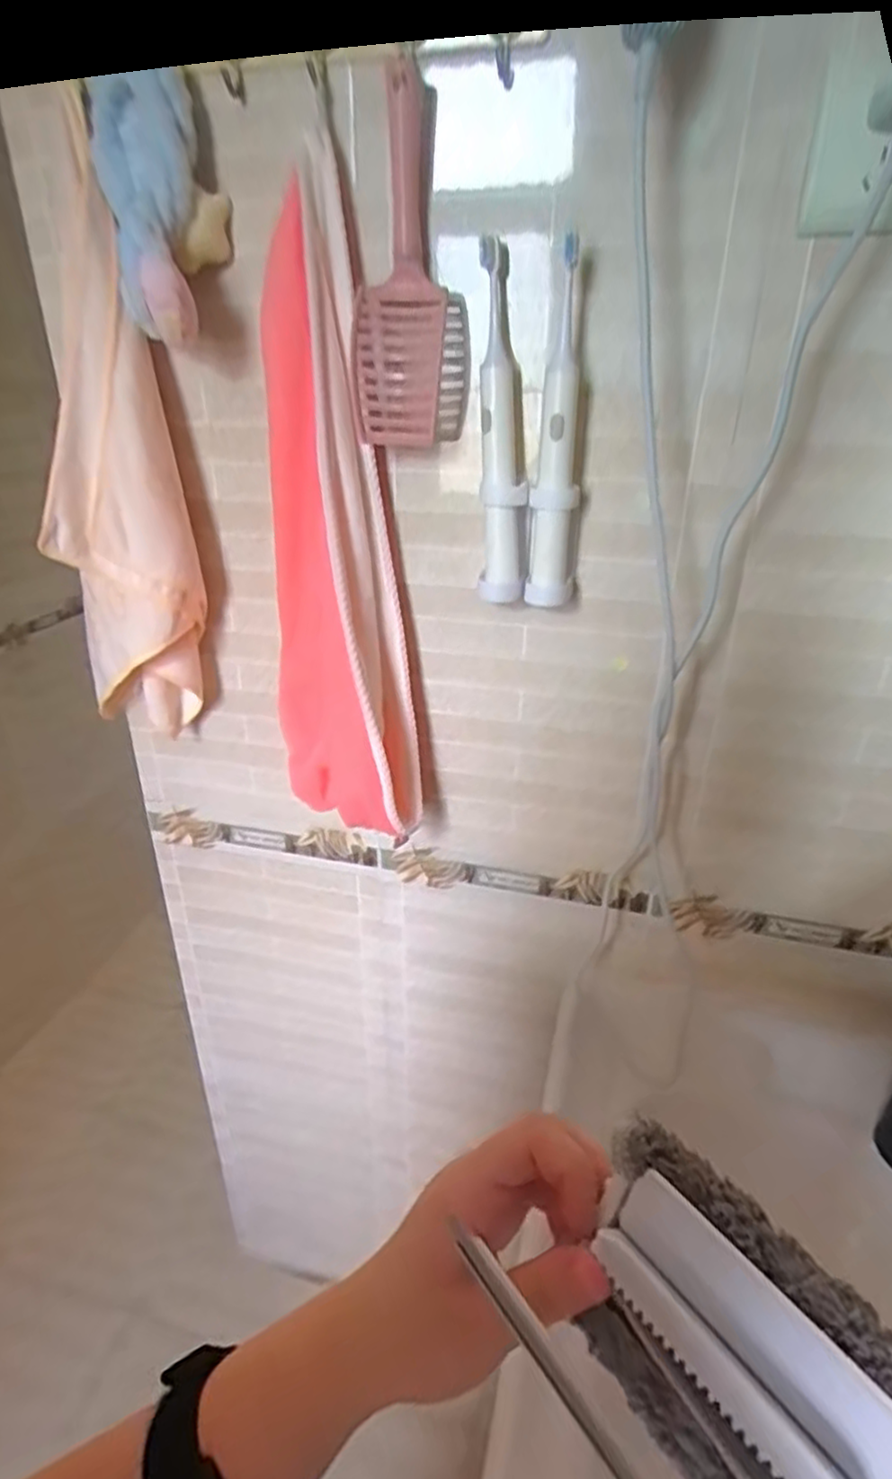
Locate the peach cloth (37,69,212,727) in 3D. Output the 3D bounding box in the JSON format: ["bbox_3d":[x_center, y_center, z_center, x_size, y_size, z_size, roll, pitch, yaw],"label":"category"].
[{"bbox_3d":[-0.290,-0.175,0.640,0.114,0.375,0.174,-10,29,-20],"label":"peach cloth"}]

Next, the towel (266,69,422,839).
[{"bbox_3d":[-0.110,-0.176,0.636,0.128,0.544,0.076,4,20,23],"label":"towel"}]

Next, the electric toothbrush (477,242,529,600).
[{"bbox_3d":[0.045,-0.241,0.566,0.037,0.252,0.042,-2,27,-5],"label":"electric toothbrush"}]

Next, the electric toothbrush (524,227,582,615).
[{"bbox_3d":[0.086,-0.228,0.552,0.035,0.246,0.033,9,28,15],"label":"electric toothbrush"}]

